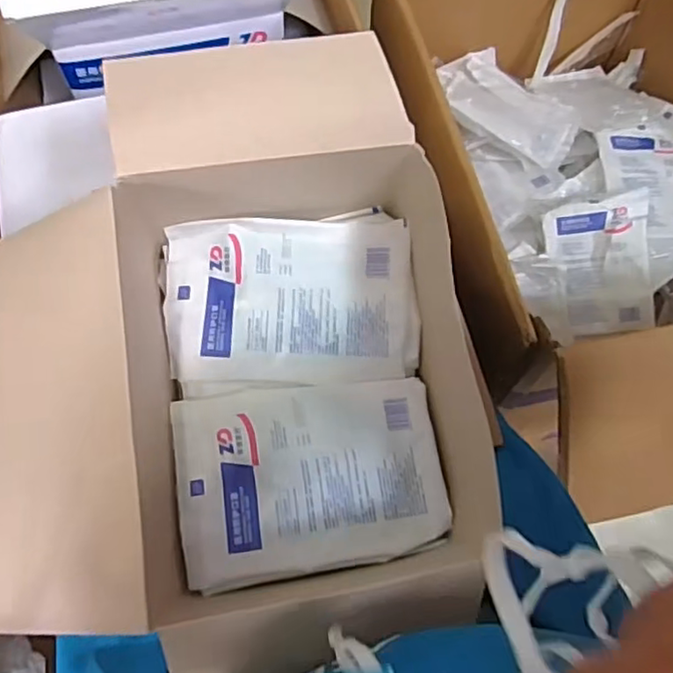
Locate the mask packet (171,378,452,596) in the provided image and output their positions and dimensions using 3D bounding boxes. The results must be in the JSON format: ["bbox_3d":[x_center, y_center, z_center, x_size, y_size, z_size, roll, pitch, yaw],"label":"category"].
[{"bbox_3d":[-0.017,0.099,0.455,0.186,0.022,0.129,-8,68,-4],"label":"mask packet"}]

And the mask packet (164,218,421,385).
[{"bbox_3d":[-0.035,-0.028,0.488,0.188,0.016,0.127,-4,83,-3],"label":"mask packet"}]

